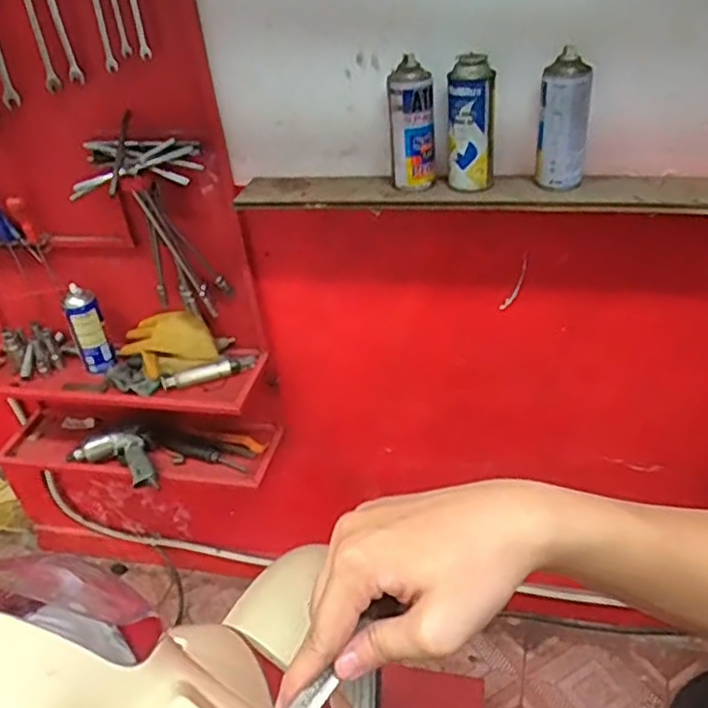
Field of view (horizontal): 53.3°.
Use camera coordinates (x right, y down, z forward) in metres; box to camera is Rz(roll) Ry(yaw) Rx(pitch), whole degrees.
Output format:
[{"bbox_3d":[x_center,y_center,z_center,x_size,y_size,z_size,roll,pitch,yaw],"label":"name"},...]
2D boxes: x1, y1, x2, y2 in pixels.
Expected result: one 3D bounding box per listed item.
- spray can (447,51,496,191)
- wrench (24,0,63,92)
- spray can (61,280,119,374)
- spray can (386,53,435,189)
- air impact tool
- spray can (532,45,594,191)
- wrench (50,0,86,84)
[{"bbox_3d":[0.167,-0.326,1.014,0.063,0.185,0.056,-2,36,7],"label":"spray can"},{"bbox_3d":[-0.480,-0.483,1.069,0.026,0.162,0.009,9,39,20],"label":"wrench"},{"bbox_3d":[-0.510,-0.046,1.356,0.066,0.156,0.065,-20,38,-17],"label":"spray can"},{"bbox_3d":[0.084,-0.333,1.035,0.065,0.167,0.052,-5,36,3],"label":"spray can"},{"bbox_3d":[-0.469,0.202,1.435,0.227,0.045,0.105,11,40,23],"label":"air impact tool"},{"bbox_3d":[0.298,-0.329,1.004,0.068,0.172,0.058,4,38,15],"label":"spray can"},{"bbox_3d":[-0.439,-0.487,1.058,0.027,0.151,0.004,-3,36,5],"label":"wrench"}]

